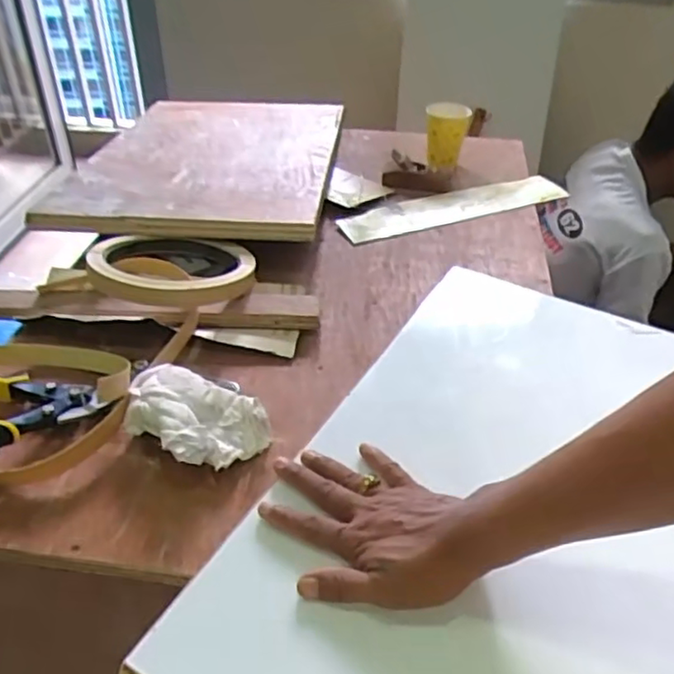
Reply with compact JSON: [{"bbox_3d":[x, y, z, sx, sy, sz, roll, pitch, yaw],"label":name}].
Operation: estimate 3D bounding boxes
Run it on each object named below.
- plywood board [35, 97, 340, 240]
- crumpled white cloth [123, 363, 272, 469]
[{"bbox_3d":[-0.194,-0.289,1.042,0.368,0.019,0.538,3,34,3],"label":"plywood board"},{"bbox_3d":[-0.132,0.072,0.603,0.132,0.046,0.097,29,46,27],"label":"crumpled white cloth"}]

